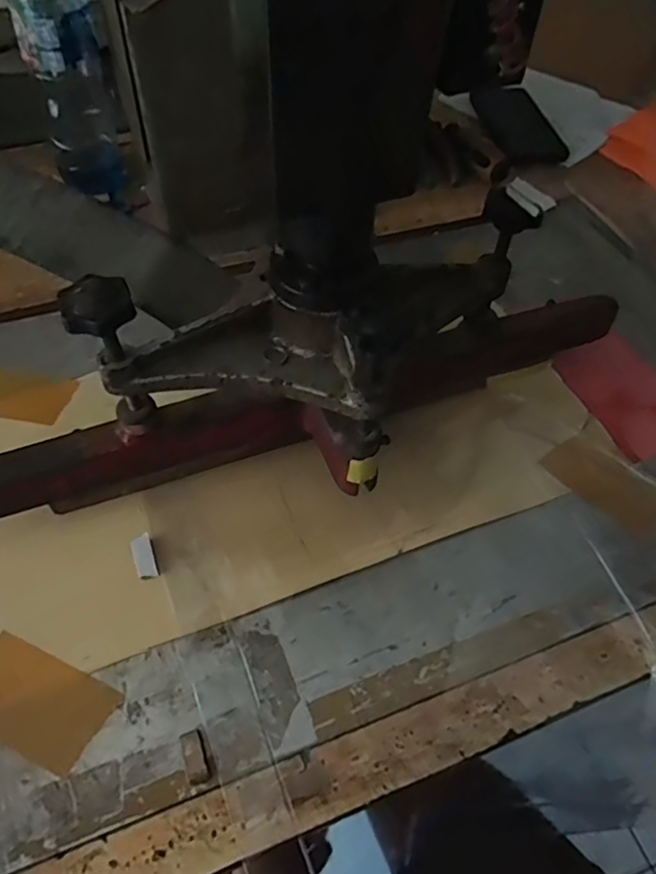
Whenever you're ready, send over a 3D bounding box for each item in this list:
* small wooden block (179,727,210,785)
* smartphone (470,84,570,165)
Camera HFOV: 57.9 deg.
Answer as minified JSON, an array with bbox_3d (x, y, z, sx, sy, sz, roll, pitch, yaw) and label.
[{"bbox_3d":[-0.070,0.168,0.312,0.011,0.007,0.025,-17,56,-14],"label":"small wooden block"},{"bbox_3d":[0.233,-0.389,0.730,0.075,0.016,0.153,-7,54,-7],"label":"smartphone"}]

